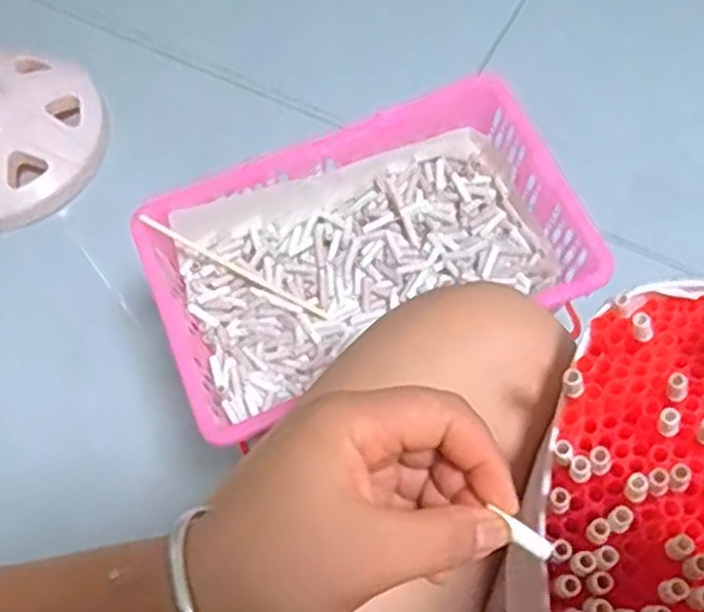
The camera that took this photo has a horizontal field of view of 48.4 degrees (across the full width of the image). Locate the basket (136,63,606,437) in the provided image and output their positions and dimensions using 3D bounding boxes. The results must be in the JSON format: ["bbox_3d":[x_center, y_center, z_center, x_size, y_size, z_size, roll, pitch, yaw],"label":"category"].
[{"bbox_3d":[0.013,-0.039,0.641,0.337,0.099,0.189,-21,65,-7],"label":"basket"}]

